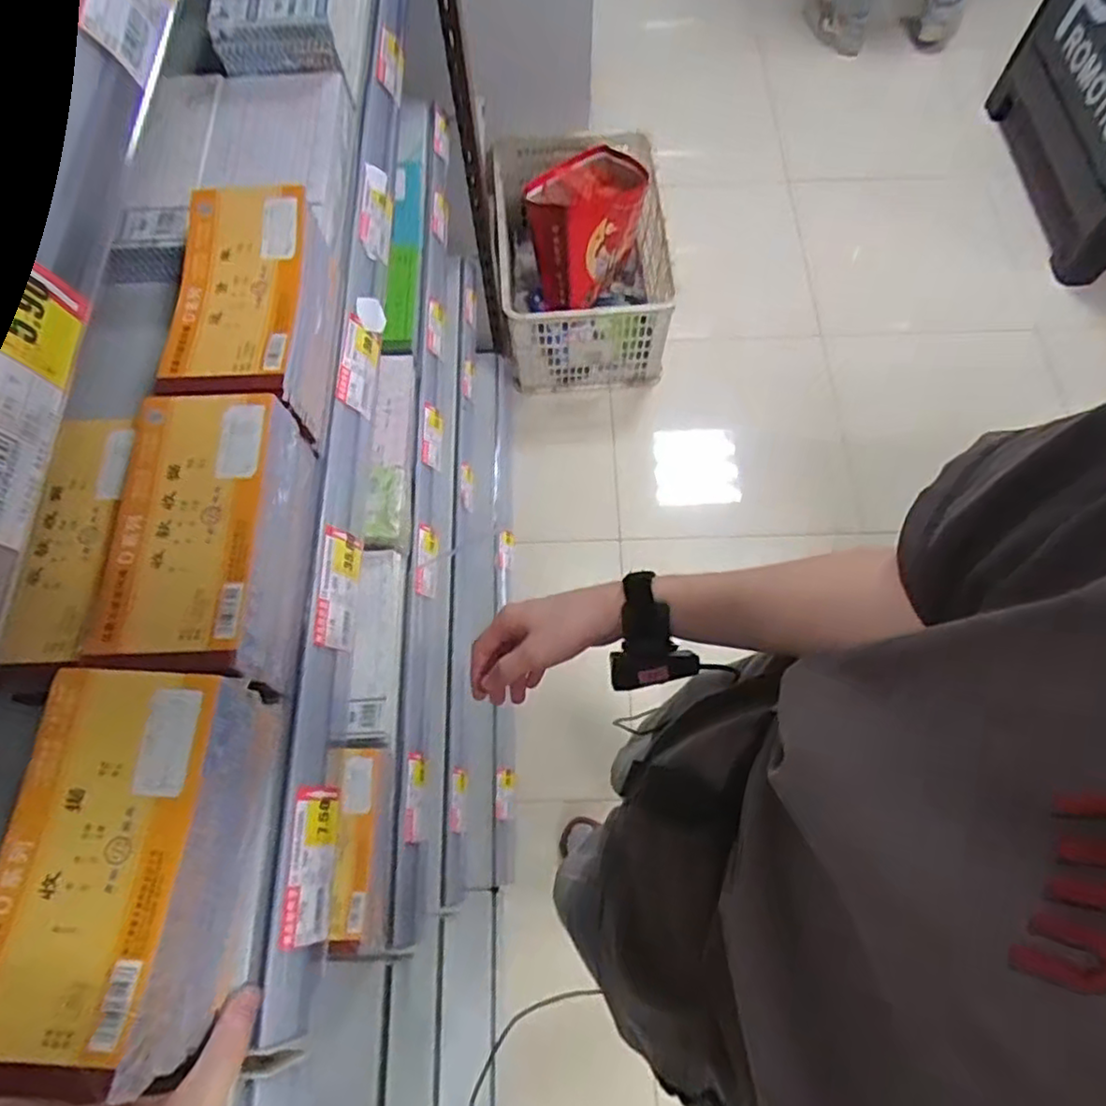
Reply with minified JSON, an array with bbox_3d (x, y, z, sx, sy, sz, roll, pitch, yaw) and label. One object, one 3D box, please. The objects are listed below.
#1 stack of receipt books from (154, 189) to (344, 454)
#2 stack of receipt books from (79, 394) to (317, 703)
[{"bbox_3d":[-0.219,-0.172,0.486,0.091,0.073,0.174,-3,68,0],"label":"stack of receipt books"},{"bbox_3d":[-0.213,-0.003,0.421,0.088,0.081,0.181,-3,68,0],"label":"stack of receipt books"}]

